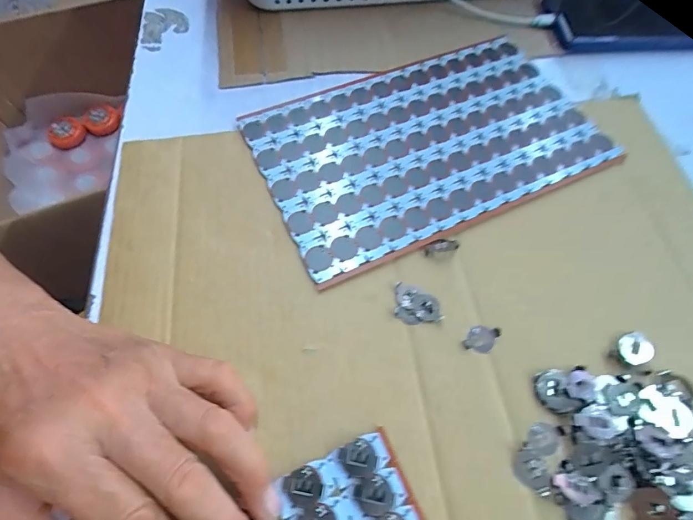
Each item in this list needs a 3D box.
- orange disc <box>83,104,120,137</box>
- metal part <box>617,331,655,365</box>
[{"bbox_3d":[-0.517,-0.295,0.850,0.065,0.018,0.069,-1,92,-20],"label":"orange disc"},{"bbox_3d":[0.166,0.051,0.232,0.019,0.008,0.017,-19,65,-10],"label":"metal part"}]

